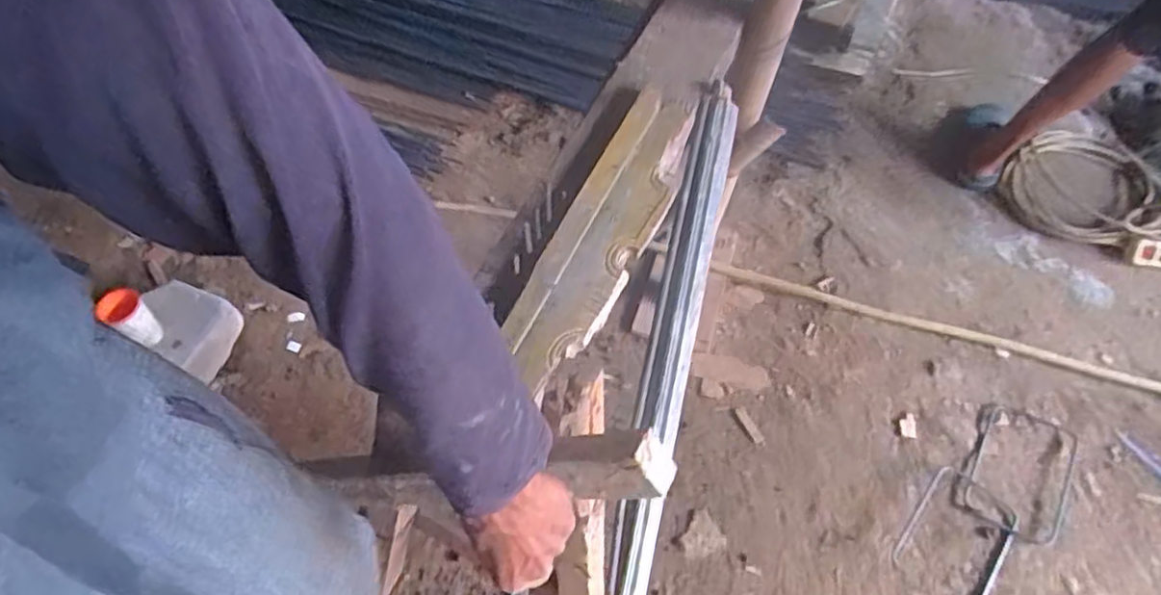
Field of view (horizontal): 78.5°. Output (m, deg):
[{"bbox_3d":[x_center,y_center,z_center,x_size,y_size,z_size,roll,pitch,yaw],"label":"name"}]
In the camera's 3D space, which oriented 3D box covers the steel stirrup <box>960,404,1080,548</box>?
[{"bbox_3d":[0.838,0.325,1.345,0.167,0.014,0.282,28,60,19],"label":"steel stirrup"}]

